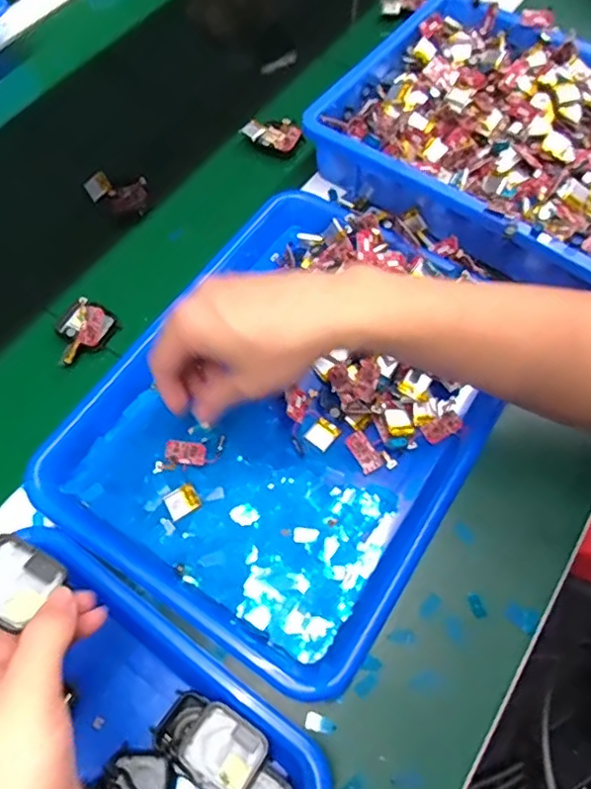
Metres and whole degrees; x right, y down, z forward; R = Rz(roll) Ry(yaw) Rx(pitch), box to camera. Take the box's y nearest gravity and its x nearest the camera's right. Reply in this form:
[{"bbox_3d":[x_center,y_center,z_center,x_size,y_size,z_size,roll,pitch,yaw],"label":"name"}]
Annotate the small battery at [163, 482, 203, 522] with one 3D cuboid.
[{"bbox_3d":[-0.078,0.073,0.412,0.022,0.008,0.020,-25,66,-14],"label":"small battery"}]

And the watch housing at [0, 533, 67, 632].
[{"bbox_3d":[-0.137,0.089,0.289,0.040,0.014,0.037,26,61,15],"label":"watch housing"}]

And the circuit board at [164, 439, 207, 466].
[{"bbox_3d":[-0.078,0.041,0.424,0.030,0.004,0.016,8,88,12],"label":"circuit board"}]

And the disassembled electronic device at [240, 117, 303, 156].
[{"bbox_3d":[-0.022,-0.257,0.591,0.057,0.019,0.033,14,58,8],"label":"disassembled electronic device"}]

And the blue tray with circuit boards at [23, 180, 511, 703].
[{"bbox_3d":[0.002,0.003,0.444,0.258,0.053,0.333,32,66,14],"label":"blue tray with circuit boards"}]

